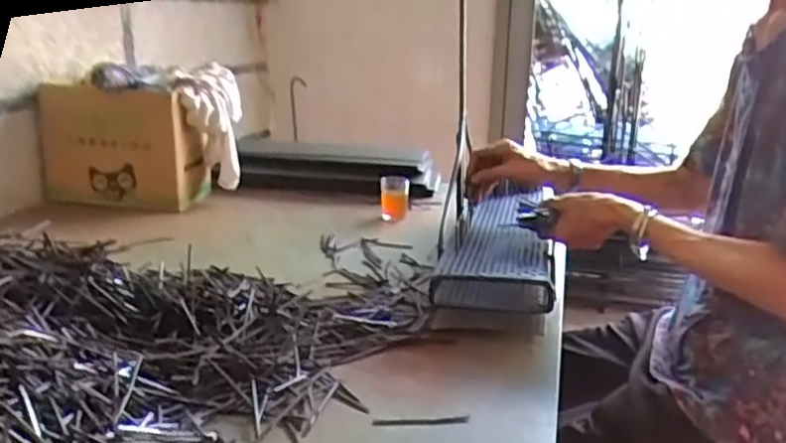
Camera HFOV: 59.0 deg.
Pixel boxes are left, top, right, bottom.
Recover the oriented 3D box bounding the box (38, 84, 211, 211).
[{"bbox_3d":[-0.557,-0.159,1.458,0.305,0.253,0.143,3,16,10],"label":"box"}]

